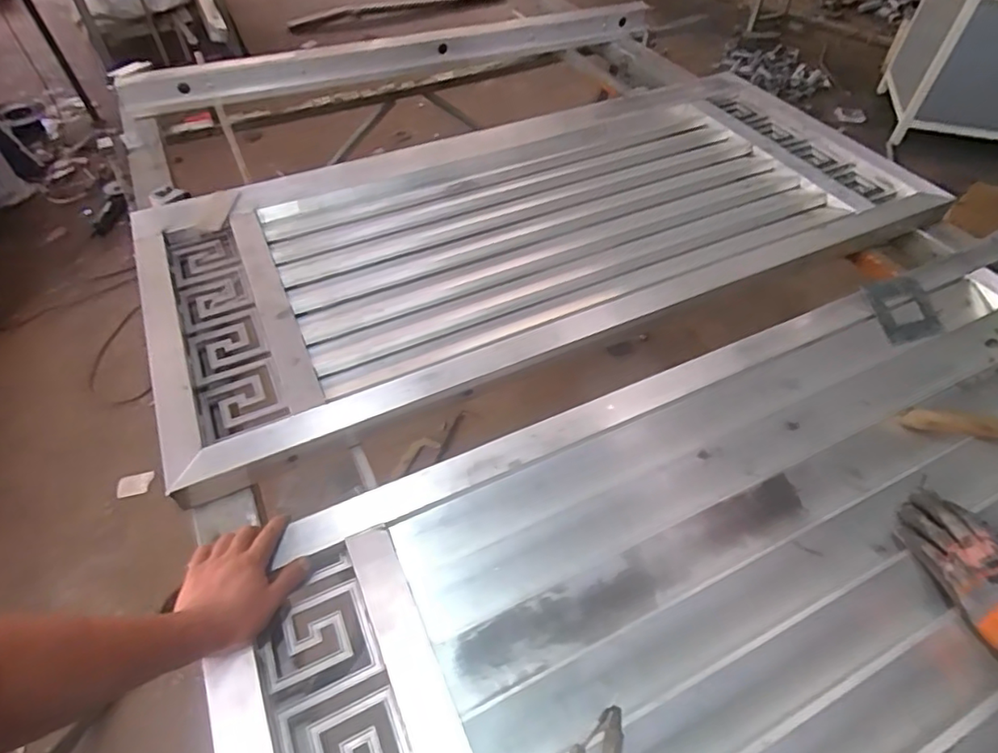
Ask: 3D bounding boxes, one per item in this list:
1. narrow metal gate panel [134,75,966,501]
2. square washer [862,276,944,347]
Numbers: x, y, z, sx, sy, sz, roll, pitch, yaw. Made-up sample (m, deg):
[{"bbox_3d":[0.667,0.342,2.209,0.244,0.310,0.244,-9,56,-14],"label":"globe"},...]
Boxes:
[{"bbox_3d":[0.105,-0.339,1.160,1.506,0.045,0.724,-20,52,-18],"label":"narrow metal gate panel"},{"bbox_3d":[0.679,-0.111,0.949,0.120,0.010,0.115,-11,65,-12],"label":"square washer"}]

